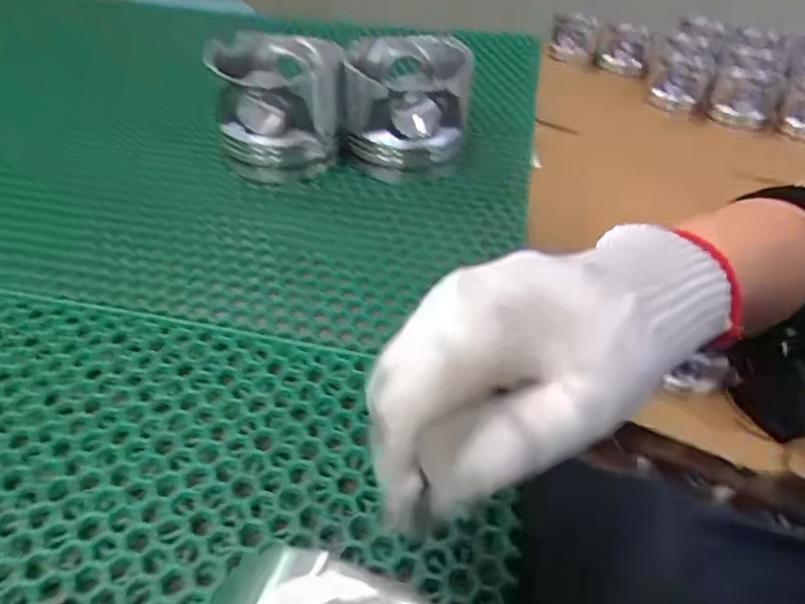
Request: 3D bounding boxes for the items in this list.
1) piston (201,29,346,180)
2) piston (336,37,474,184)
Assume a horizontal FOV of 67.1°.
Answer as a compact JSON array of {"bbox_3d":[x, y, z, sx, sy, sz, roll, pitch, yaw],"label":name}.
[{"bbox_3d":[-0.085,-0.137,0.423,0.081,0.076,0.084,1,44,-2],"label":"piston"},{"bbox_3d":[0.002,-0.141,0.437,0.086,0.071,0.086,7,44,5],"label":"piston"}]

